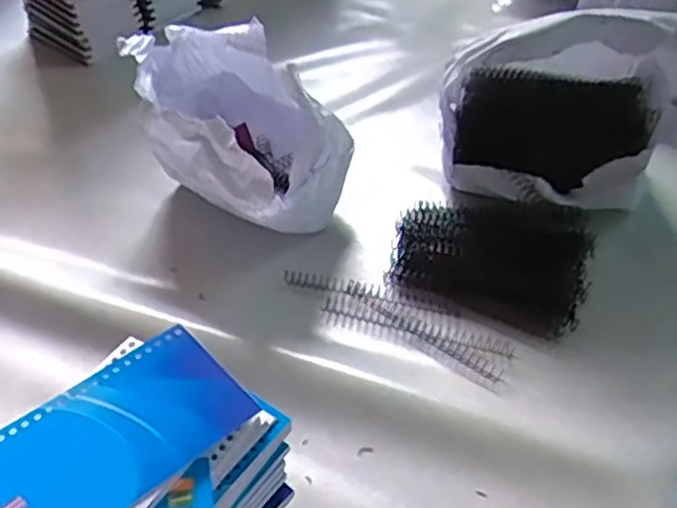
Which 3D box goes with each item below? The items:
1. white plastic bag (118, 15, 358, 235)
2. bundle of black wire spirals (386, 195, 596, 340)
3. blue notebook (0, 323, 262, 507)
[{"bbox_3d":[-0.093,-0.111,0.630,0.214,0.144,0.134,30,54,29],"label":"white plastic bag"},{"bbox_3d":[0.128,-0.001,0.598,0.156,0.023,0.124,12,47,15],"label":"bundle of black wire spirals"},{"bbox_3d":[-0.112,0.089,0.347,0.128,0.006,0.077,-34,53,-27],"label":"blue notebook"}]

